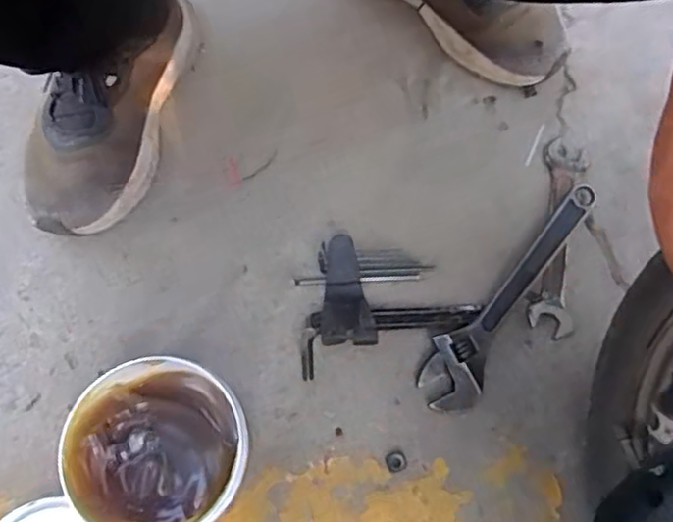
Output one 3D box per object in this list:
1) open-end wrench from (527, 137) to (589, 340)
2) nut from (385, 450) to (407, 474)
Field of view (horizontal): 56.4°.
[{"bbox_3d":[0.208,-0.027,0.587,0.038,0.013,0.195,10,70,3],"label":"open-end wrench"},{"bbox_3d":[0.049,0.168,0.524,0.017,0.004,0.016,-17,71,-7],"label":"nut"}]

